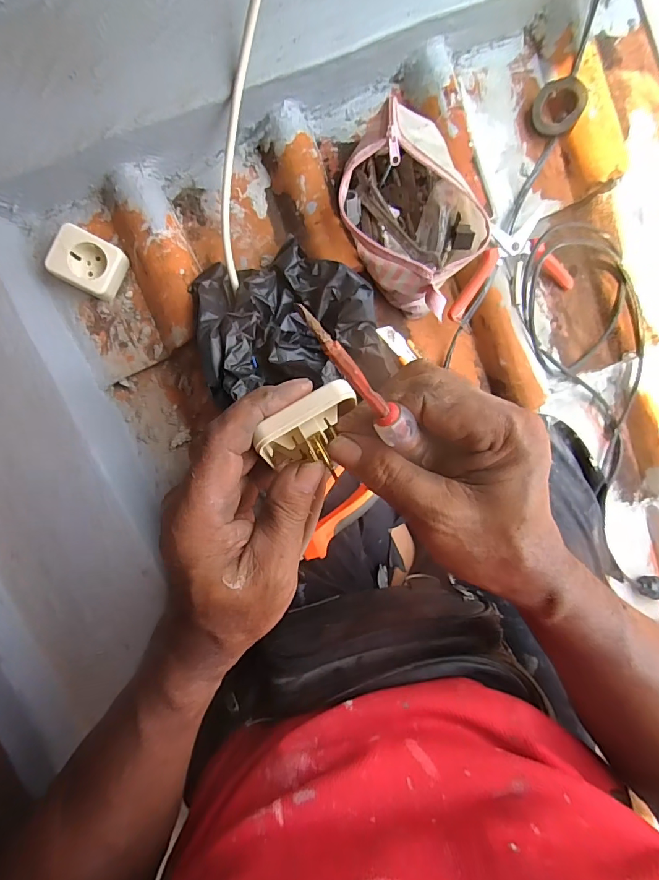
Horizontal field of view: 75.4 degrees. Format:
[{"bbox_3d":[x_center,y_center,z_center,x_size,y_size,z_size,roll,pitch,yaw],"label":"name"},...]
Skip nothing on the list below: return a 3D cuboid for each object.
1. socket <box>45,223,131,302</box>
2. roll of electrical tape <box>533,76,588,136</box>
[{"bbox_3d":[-0.265,-0.193,0.471,0.064,0.042,0.058,21,85,-2],"label":"socket"},{"bbox_3d":[0.278,-0.402,0.514,0.058,0.018,0.056,8,113,19],"label":"roll of electrical tape"}]

